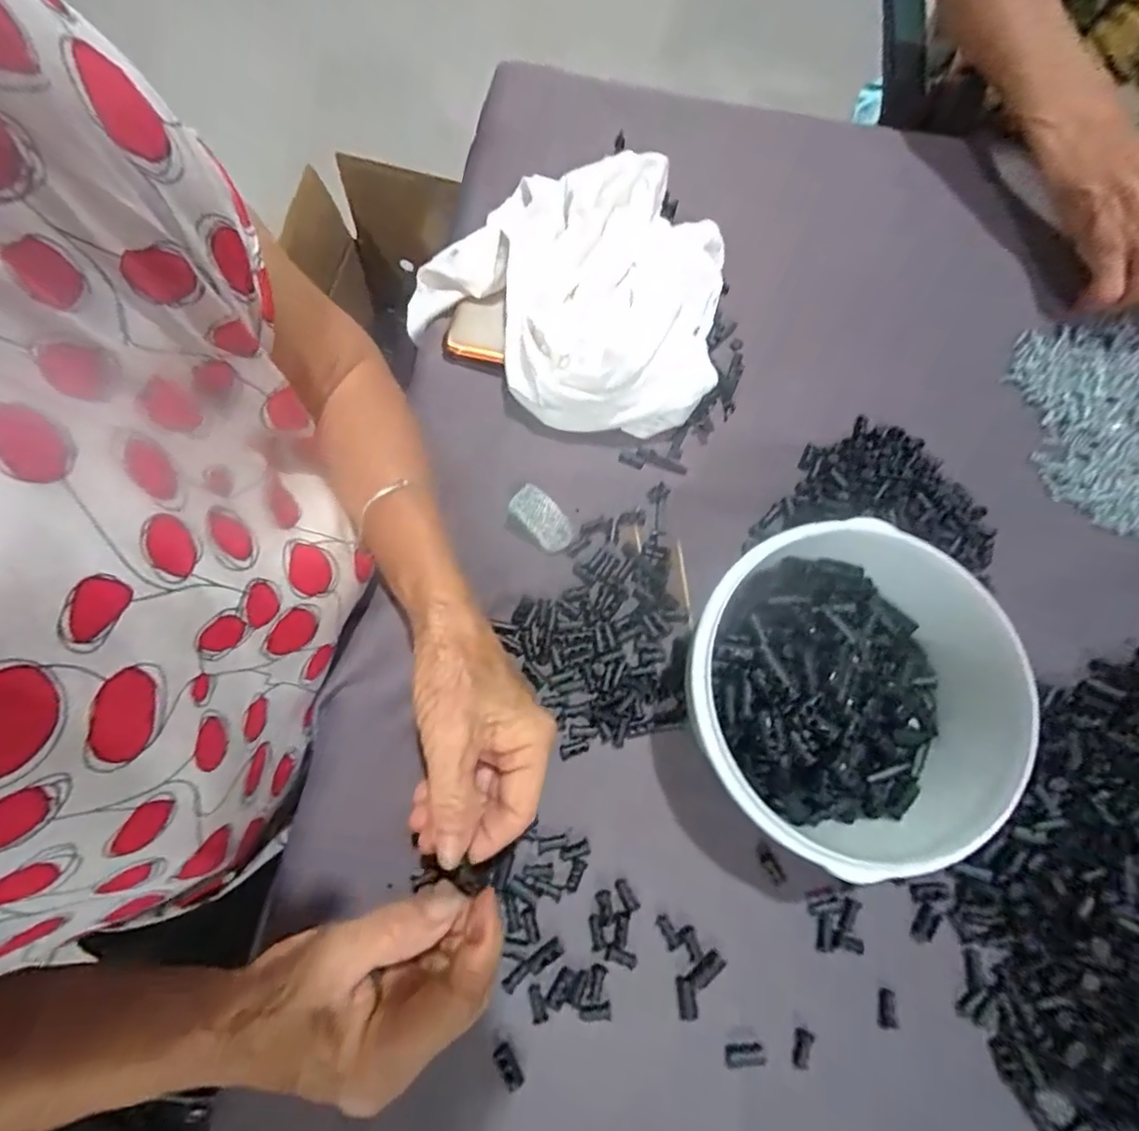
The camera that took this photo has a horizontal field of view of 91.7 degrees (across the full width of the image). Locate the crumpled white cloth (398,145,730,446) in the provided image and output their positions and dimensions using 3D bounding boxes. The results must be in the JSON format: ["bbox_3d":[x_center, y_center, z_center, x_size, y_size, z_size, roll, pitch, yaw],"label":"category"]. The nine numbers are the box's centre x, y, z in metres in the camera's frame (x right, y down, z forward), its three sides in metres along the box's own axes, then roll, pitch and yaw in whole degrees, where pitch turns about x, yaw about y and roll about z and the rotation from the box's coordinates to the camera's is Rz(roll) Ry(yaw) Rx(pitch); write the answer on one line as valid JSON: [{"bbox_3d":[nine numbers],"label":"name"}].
[{"bbox_3d":[0.001,-0.183,0.362,0.213,0.067,0.162,25,77,3],"label":"crumpled white cloth"}]

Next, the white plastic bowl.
[{"bbox_3d":[0.149,0.074,0.295,0.178,0.074,0.157,38,78,7],"label":"white plastic bowl"}]

